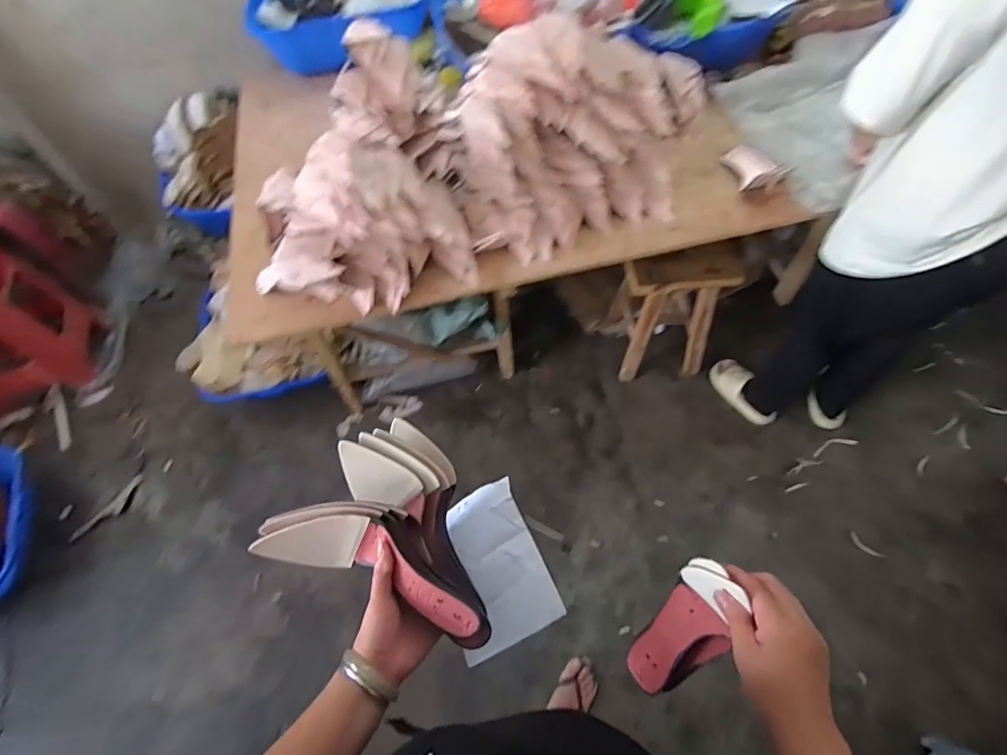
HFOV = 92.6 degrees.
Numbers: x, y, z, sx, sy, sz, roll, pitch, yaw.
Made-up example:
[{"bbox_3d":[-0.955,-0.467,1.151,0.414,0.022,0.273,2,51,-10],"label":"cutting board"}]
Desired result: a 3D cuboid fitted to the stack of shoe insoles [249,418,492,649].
[{"bbox_3d":[-0.110,0.156,0.543,0.233,0.104,0.179,15,57,13],"label":"stack of shoe insoles"}]

